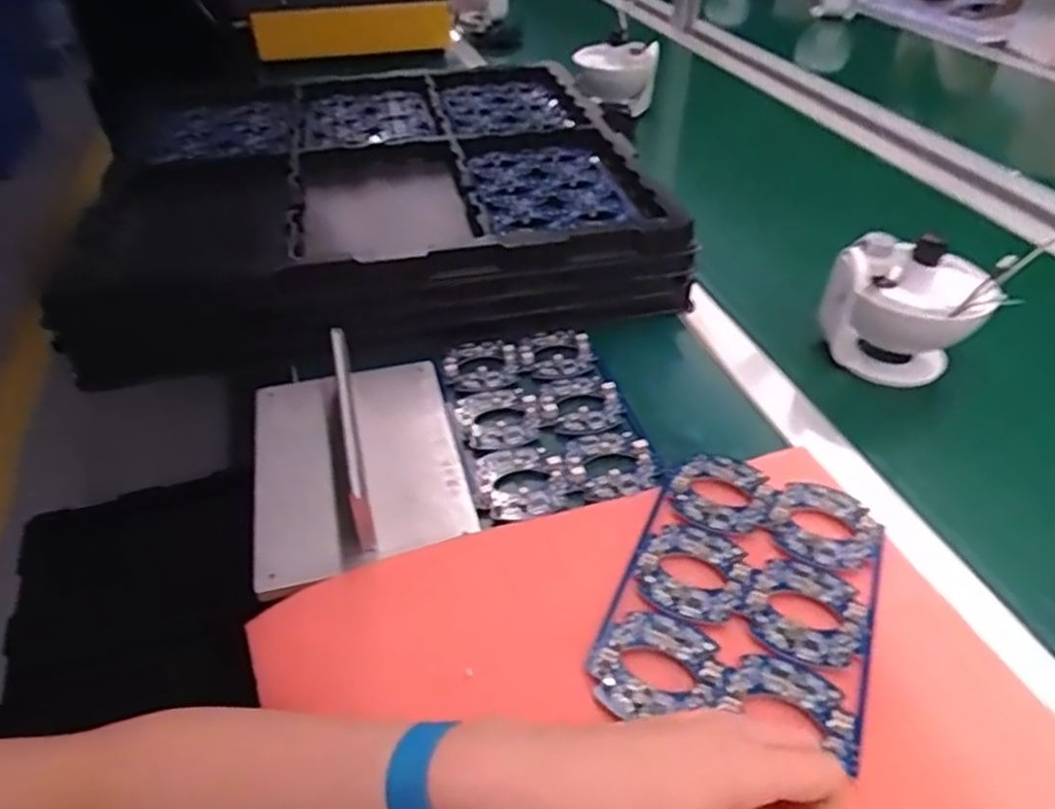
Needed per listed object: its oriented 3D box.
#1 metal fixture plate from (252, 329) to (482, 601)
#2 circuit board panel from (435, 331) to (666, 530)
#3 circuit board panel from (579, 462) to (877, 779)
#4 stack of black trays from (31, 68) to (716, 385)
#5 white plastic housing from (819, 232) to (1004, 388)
[{"bbox_3d":[-0.120,0.025,0.507,0.141,0.054,0.195,-7,39,-15],"label":"metal fixture plate"},{"bbox_3d":[0.010,0.005,0.558,0.131,0.011,0.193,-10,41,-12],"label":"circuit board panel"},{"bbox_3d":[0.130,0.108,0.425,0.138,0.004,0.193,16,43,18],"label":"circuit board panel"},{"bbox_3d":[-0.160,-0.223,0.755,0.511,0.105,0.470,-10,42,-12],"label":"stack of black trays"},{"bbox_3d":[0.307,-0.075,0.591,0.110,0.110,0.070,32,50,32],"label":"white plastic housing"}]

